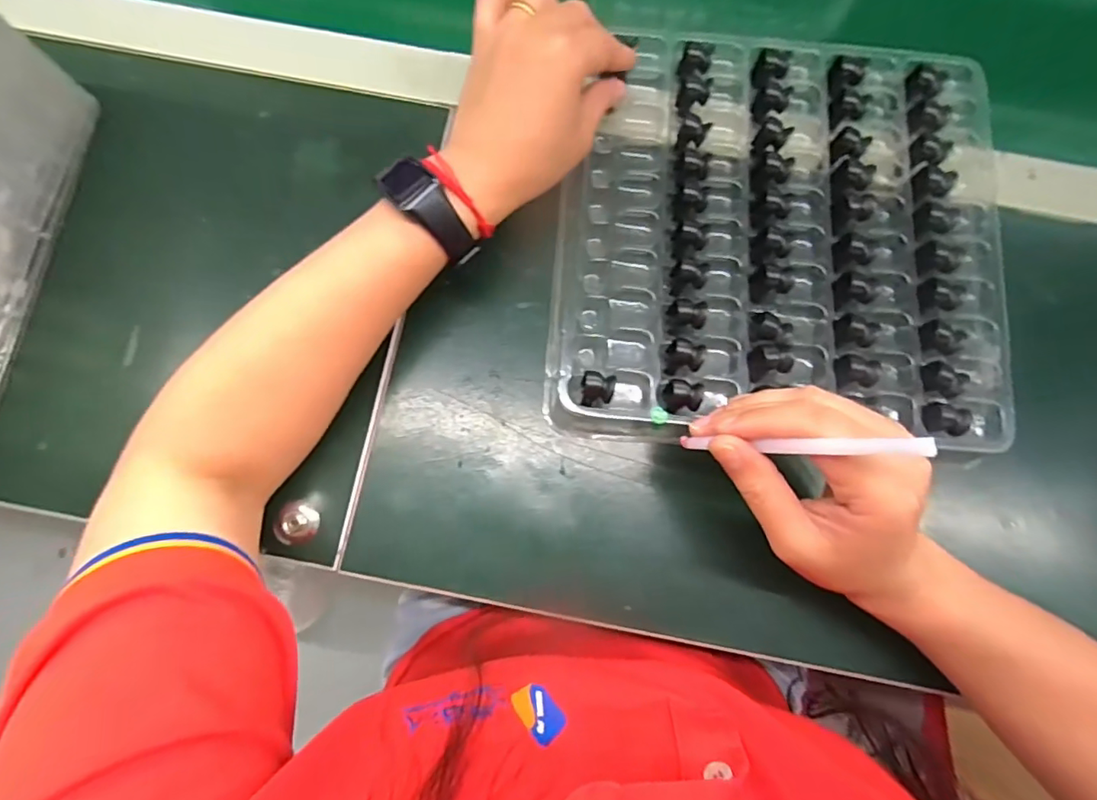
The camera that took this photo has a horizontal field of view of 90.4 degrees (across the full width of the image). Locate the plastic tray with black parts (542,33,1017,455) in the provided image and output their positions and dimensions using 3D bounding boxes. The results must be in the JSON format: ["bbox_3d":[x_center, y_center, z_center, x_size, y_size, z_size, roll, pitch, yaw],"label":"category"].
[{"bbox_3d":[0.137,-0.104,0.327,0.258,0.030,0.250,3,81,2],"label":"plastic tray with black parts"}]

